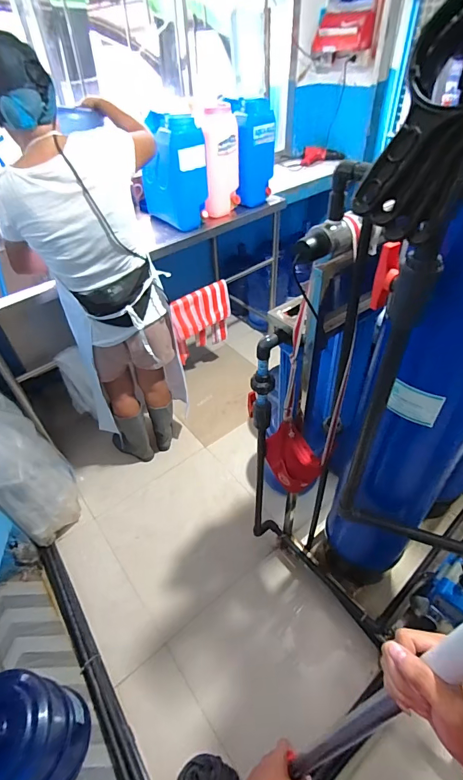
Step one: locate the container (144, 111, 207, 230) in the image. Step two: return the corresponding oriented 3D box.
[{"bbox_3d":[-0.238,-0.903,1.563,0.153,0.387,0.270,-34,52,-28],"label":"container"}]

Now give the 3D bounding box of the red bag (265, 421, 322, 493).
[{"bbox_3d":[0.165,0.192,1.042,0.041,0.169,0.165,-26,71,-43],"label":"red bag"}]

